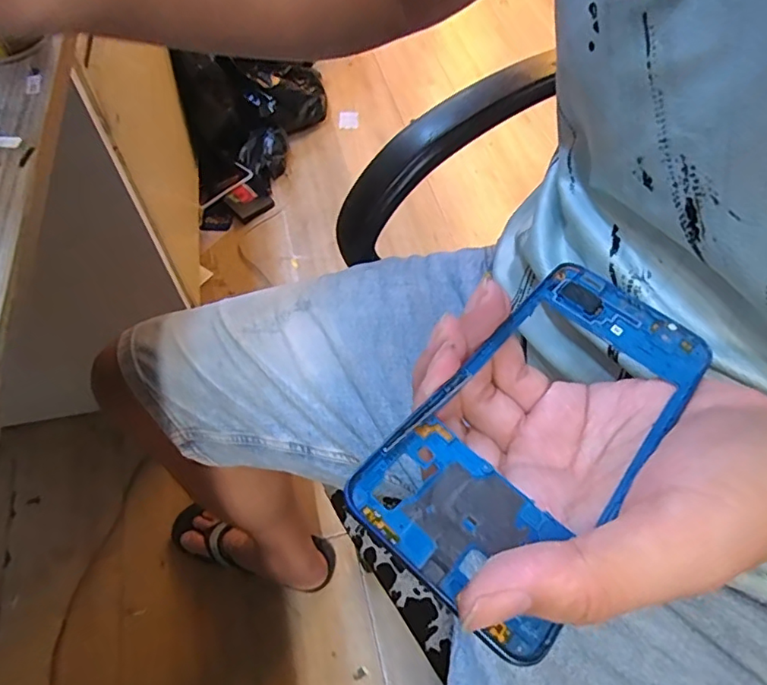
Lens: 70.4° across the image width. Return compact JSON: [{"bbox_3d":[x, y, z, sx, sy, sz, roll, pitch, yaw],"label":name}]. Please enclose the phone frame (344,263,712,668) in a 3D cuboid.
[{"bbox_3d":[0.062,0.026,0.201,0.078,0.011,0.157,39,57,22],"label":"phone frame"}]

